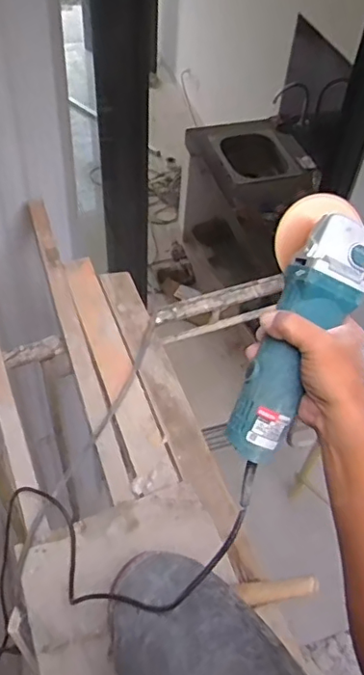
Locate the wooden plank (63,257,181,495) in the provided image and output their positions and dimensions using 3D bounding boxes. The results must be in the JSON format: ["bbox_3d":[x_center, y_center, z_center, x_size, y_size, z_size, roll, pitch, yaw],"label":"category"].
[{"bbox_3d":[-0.138,0.040,1.144,0.078,0.022,0.575,-14,53,-15],"label":"wooden plank"}]

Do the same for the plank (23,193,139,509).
[{"bbox_3d":[-0.230,-0.027,1.182,0.046,0.031,0.788,-14,53,-15],"label":"plank"}]

